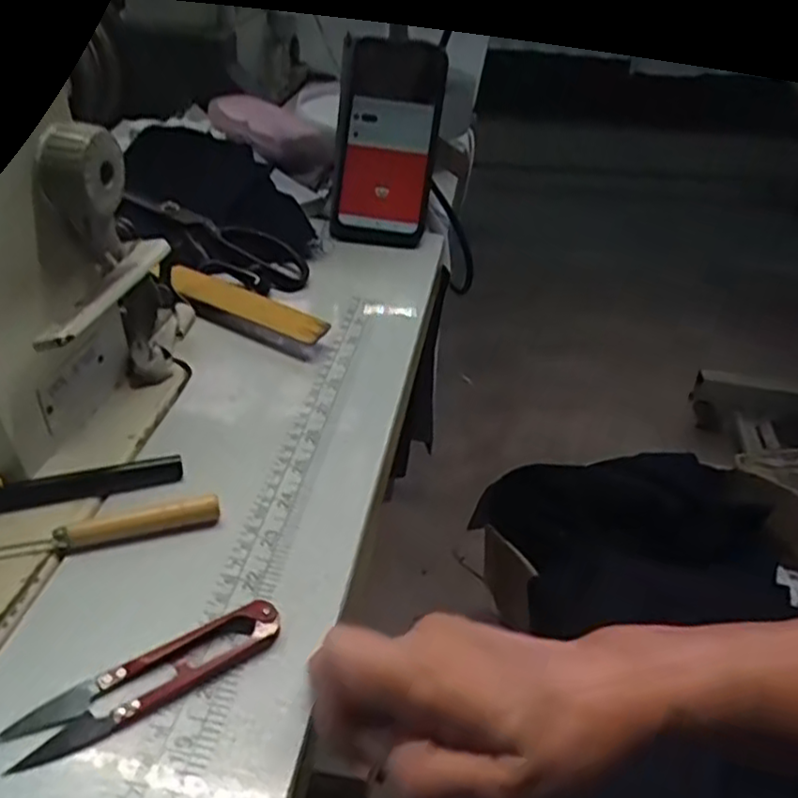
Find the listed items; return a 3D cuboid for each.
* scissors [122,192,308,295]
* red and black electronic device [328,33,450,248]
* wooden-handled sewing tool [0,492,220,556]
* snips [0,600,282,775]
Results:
[{"bbox_3d":[-0.140,-0.122,0.538,0.157,0.016,0.055,32,43,13],"label":"scissors"},{"bbox_3d":[-0.013,-0.207,0.580,0.084,0.155,0.020,11,14,10],"label":"red and black electronic device"},{"bbox_3d":[-0.142,0.059,0.319,0.119,0.010,0.012,-8,39,-16],"label":"wooden-handled sewing tool"},{"bbox_3d":[-0.093,0.104,0.268,0.099,0.009,0.022,-21,43,-29],"label":"snips"}]

